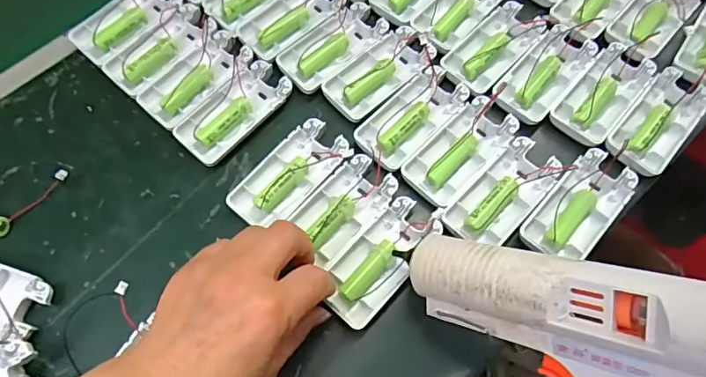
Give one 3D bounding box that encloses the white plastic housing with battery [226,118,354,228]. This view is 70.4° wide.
[{"bbox_3d":[-0.047,-0.010,0.376,0.046,0.015,0.093,40,74,16],"label":"white plastic housing with battery"}]

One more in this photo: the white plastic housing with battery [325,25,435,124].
[{"bbox_3d":[0.021,-0.094,0.412,0.096,0.016,0.043,-40,72,-14],"label":"white plastic housing with battery"}]

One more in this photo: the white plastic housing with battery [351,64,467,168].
[{"bbox_3d":[0.047,-0.055,0.393,0.094,0.013,0.046,-43,72,-15],"label":"white plastic housing with battery"}]

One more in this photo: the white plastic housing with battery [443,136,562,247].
[{"bbox_3d":[0.111,0.006,0.368,0.044,0.017,0.093,41,74,17],"label":"white plastic housing with battery"}]

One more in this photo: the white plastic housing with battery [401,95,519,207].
[{"bbox_3d":[0.081,-0.028,0.381,0.044,0.015,0.093,42,74,17],"label":"white plastic housing with battery"}]

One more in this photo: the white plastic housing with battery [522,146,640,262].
[{"bbox_3d":[0.165,0.014,0.361,0.046,0.015,0.093,40,74,16],"label":"white plastic housing with battery"}]

